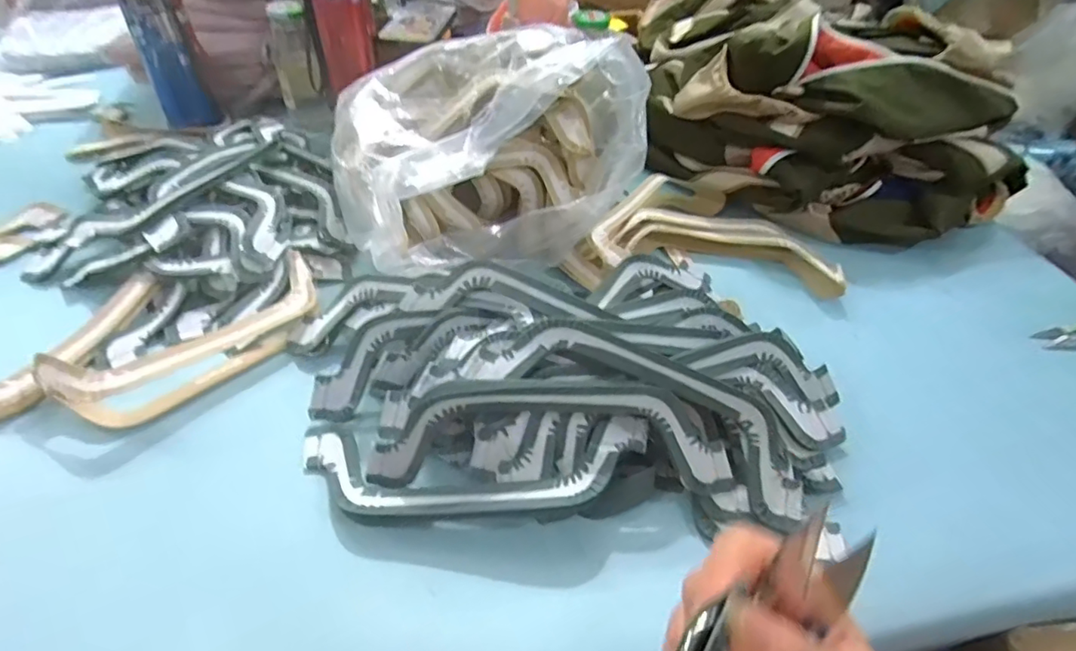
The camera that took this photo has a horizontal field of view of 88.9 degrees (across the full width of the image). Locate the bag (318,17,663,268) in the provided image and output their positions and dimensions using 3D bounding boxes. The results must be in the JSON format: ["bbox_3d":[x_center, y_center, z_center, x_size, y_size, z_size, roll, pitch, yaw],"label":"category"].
[{"bbox_3d":[-0.061,-0.182,0.558,0.274,0.184,0.216,-14,47,-18],"label":"bag"}]

